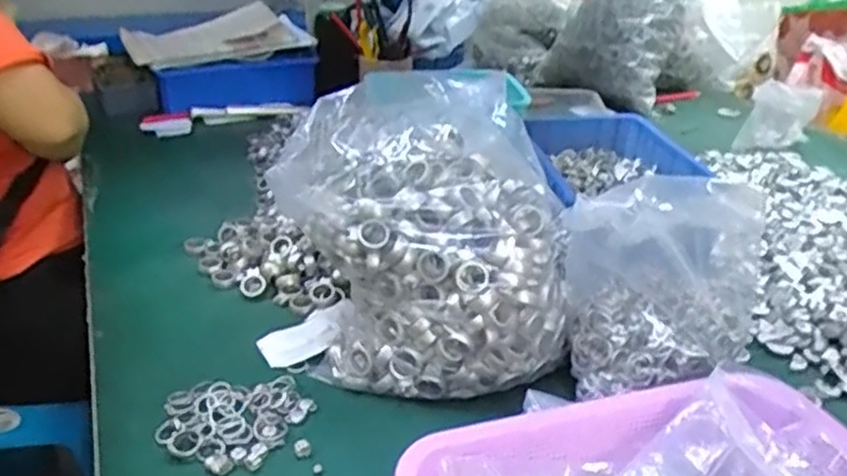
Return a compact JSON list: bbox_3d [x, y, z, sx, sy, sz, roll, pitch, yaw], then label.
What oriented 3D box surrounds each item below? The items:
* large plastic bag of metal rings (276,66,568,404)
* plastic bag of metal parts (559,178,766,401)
[{"bbox_3d":[-0.006,-0.008,0.627,0.235,0.224,0.235,-4,28,-13],"label":"large plastic bag of metal rings"},{"bbox_3d":[0.194,0.032,0.571,0.162,0.155,0.115,-10,30,-24],"label":"plastic bag of metal parts"}]

